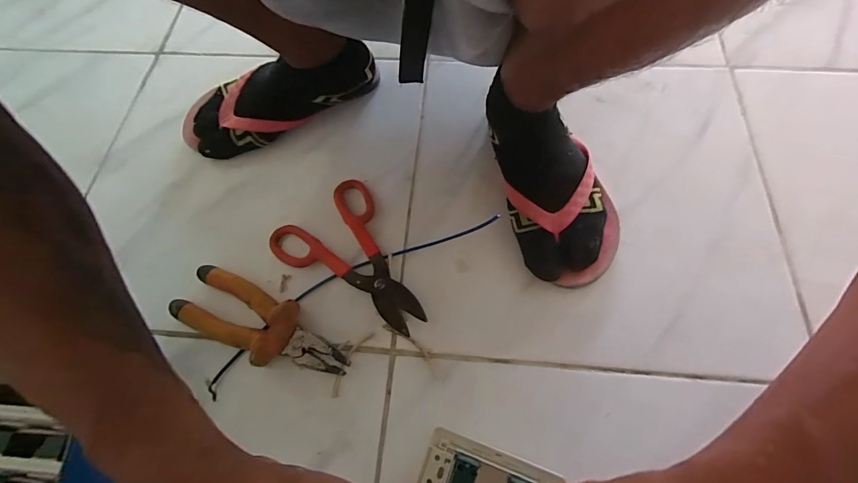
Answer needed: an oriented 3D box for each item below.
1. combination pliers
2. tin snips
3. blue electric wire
[{"bbox_3d":[-0.167,0.085,0.403,0.186,0.030,0.063,24,69,13],"label":"combination pliers"},{"bbox_3d":[-0.077,0.022,0.428,0.120,0.015,0.184,-38,69,-13],"label":"tin snips"},{"bbox_3d":[-0.078,0.043,0.423,0.336,0.013,0.051,-32,68,-11],"label":"blue electric wire"}]

